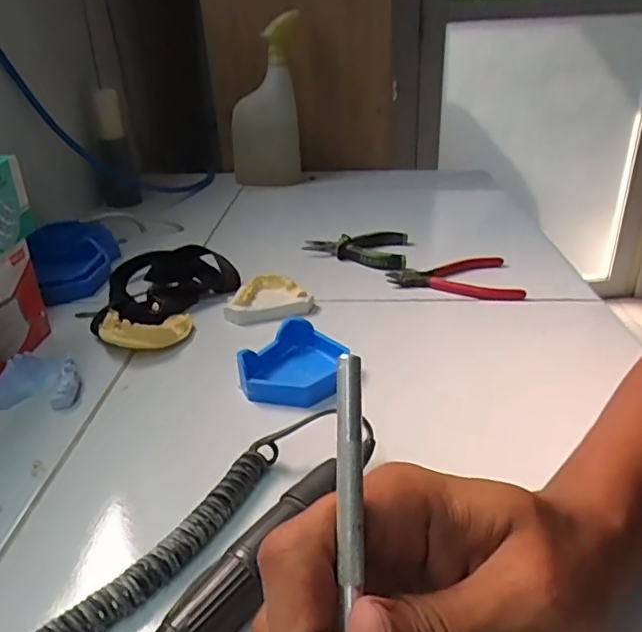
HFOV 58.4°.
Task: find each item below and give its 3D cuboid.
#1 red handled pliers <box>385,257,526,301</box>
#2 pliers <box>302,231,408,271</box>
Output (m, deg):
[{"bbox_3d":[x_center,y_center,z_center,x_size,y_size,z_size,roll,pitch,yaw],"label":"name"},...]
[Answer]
[{"bbox_3d":[0.127,-0.039,0.562,0.119,0.012,0.086,-1,28,0],"label":"red handled pliers"},{"bbox_3d":[0.038,-0.077,0.630,0.110,0.016,0.096,5,29,10],"label":"pliers"}]

